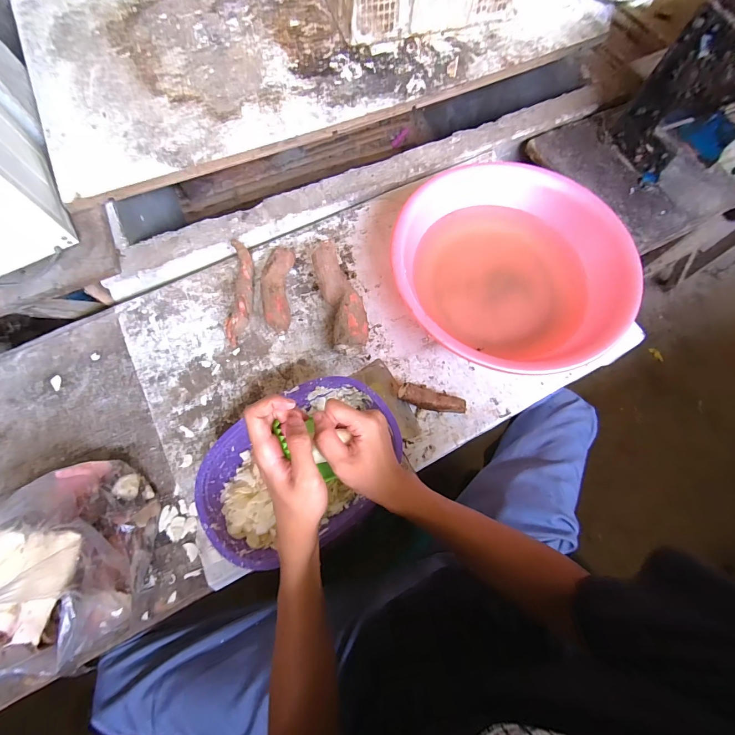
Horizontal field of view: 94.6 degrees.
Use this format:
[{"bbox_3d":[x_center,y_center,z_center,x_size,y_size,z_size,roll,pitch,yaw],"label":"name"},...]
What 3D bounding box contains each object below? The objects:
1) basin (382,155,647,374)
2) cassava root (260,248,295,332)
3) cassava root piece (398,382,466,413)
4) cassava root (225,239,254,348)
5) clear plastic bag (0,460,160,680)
[{"bbox_3d":[0.239,-0.175,0.618,0.377,0.123,0.400,0,74,-1],"label":"basin"},{"bbox_3d":[-0.173,-0.150,0.652,0.053,0.044,0.170,-2,74,-2],"label":"cassava root"},{"bbox_3d":[0.111,0.058,0.591,0.114,0.036,0.034,17,74,4],"label":"cassava root piece"},{"bbox_3d":[-0.245,-0.151,0.654,0.040,0.034,0.225,-4,74,-2],"label":"cassava root"},{"bbox_3d":[-0.426,0.241,0.428,0.206,0.230,0.238,-8,70,-3],"label":"clear plastic bag"}]

